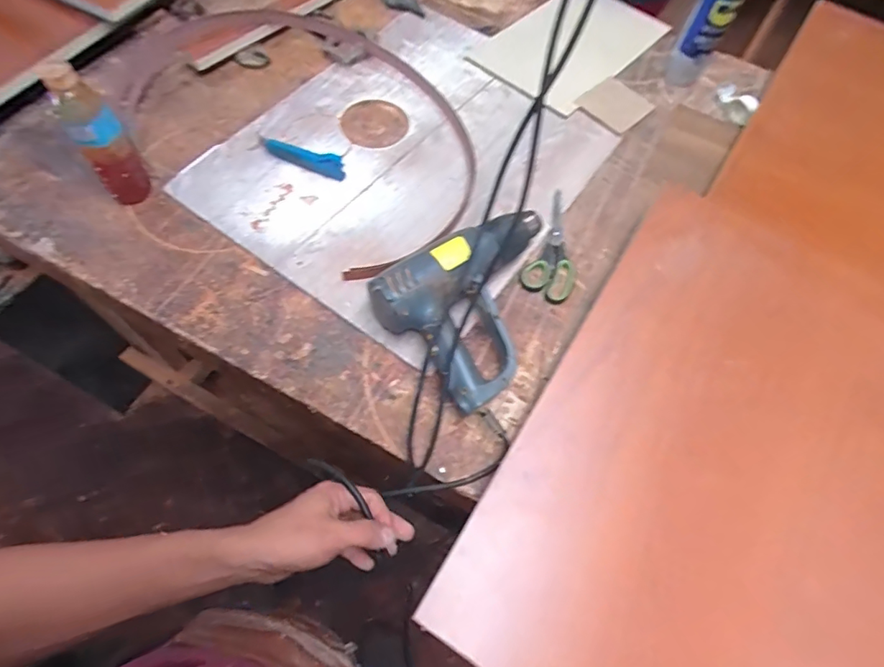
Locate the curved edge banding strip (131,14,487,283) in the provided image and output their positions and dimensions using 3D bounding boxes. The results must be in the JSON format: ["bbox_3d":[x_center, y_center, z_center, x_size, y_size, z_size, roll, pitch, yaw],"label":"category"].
[{"bbox_3d":[-0.201,-0.366,0.788,0.626,0.046,0.359,40,67,16],"label":"curved edge banding strip"}]

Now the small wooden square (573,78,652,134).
[{"bbox_3d":[0.292,-0.384,0.834,0.095,0.005,0.113,43,65,9],"label":"small wooden square"}]

